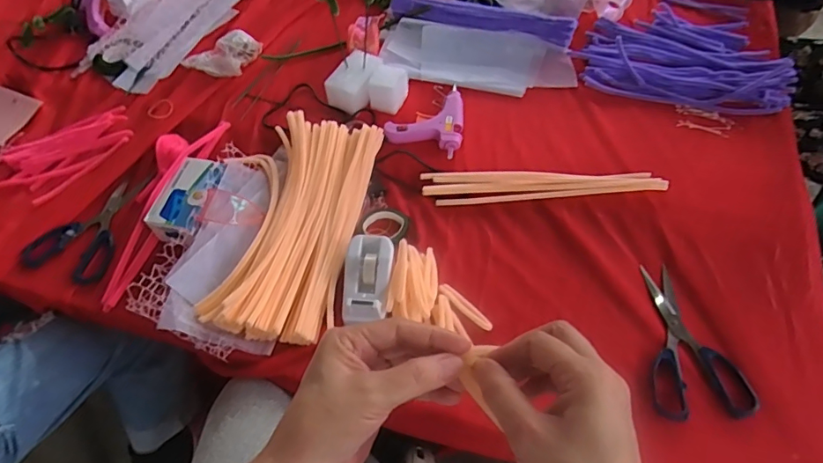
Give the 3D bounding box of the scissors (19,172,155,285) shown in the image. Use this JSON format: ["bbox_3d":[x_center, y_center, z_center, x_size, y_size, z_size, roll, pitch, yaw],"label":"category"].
[{"bbox_3d":[-0.408,-0.014,0.640,0.112,0.011,0.169,15,59,11],"label":"scissors"}]

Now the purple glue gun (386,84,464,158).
[{"bbox_3d":[0.028,-0.165,0.701,0.102,0.024,0.120,15,59,10],"label":"purple glue gun"}]

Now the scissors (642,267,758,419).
[{"bbox_3d":[0.308,0.118,0.530,0.098,0.011,0.176,7,58,6],"label":"scissors"}]

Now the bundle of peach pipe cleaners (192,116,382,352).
[{"bbox_3d":[-0.146,-0.017,0.599,0.158,0.046,0.299,8,58,7],"label":"bundle of peach pipe cleaners"}]

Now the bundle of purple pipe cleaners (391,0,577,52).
[{"bbox_3d":[0.110,-0.348,0.799,0.304,0.042,0.055,15,59,11],"label":"bundle of purple pipe cleaners"}]

